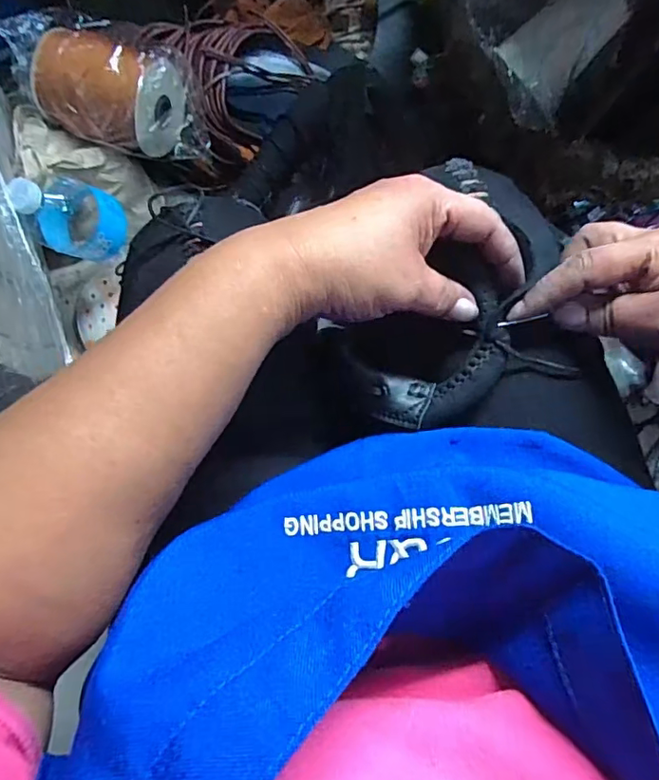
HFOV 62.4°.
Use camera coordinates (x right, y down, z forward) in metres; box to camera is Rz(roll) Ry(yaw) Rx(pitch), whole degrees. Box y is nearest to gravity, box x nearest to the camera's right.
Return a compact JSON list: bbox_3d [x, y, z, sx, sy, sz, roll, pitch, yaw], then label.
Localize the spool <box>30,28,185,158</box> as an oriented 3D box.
[{"bbox_3d":[-0.256,-0.340,0.641,0.165,0.112,0.097,20,84,2],"label":"spool"}]

